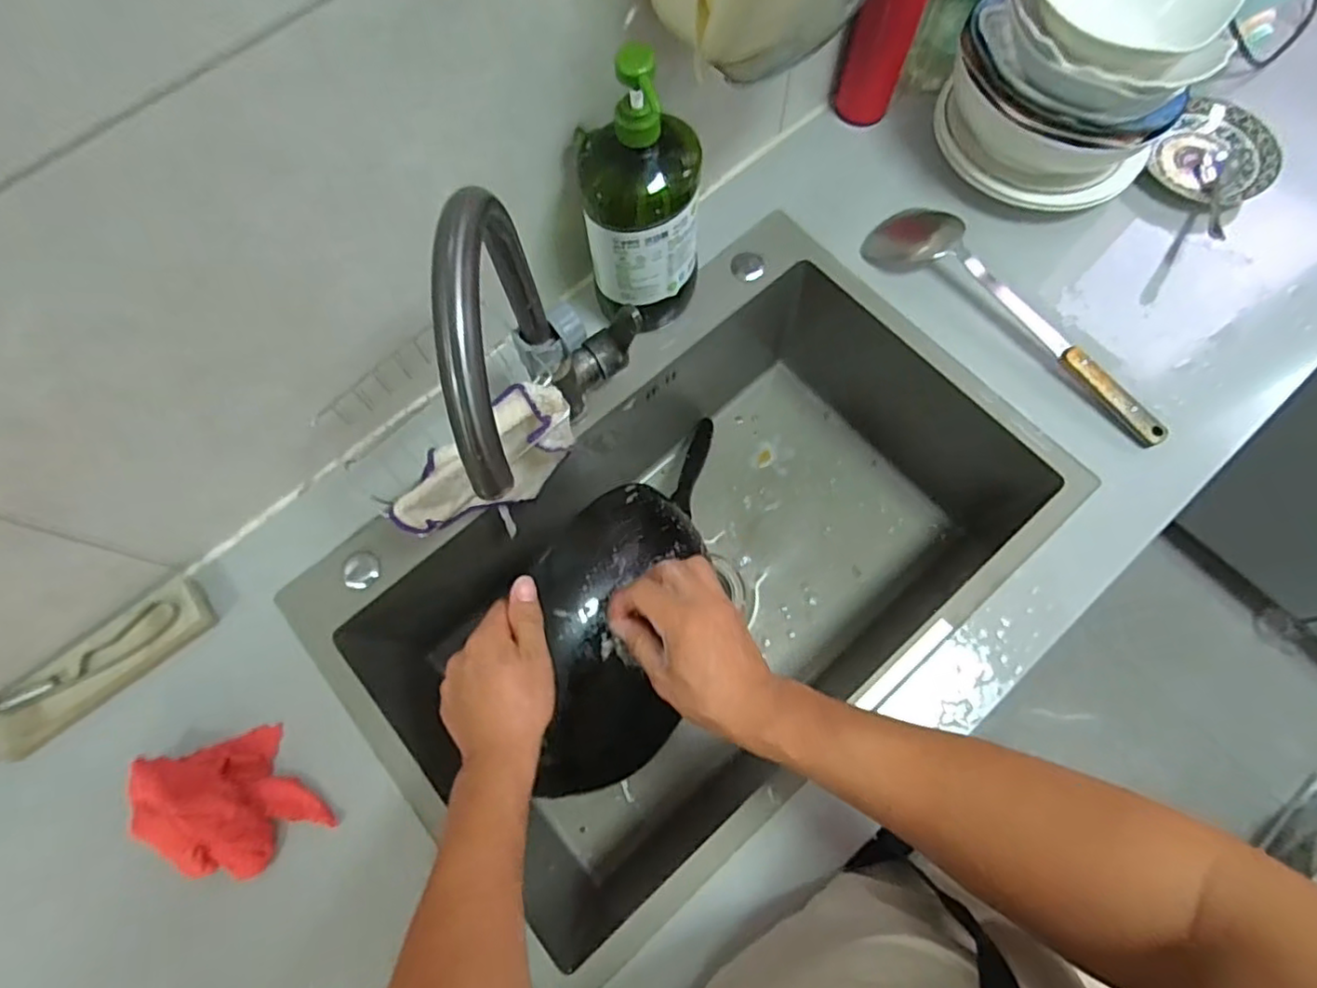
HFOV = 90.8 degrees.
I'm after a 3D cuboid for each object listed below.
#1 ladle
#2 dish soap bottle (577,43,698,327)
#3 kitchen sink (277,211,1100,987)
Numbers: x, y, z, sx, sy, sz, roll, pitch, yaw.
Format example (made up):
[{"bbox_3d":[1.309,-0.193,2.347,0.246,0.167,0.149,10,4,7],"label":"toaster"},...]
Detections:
[{"bbox_3d":[0.383,-0.197,0.685,0.357,0.038,0.092,42,78,14],"label":"ladle"},{"bbox_3d":[-0.015,-0.255,0.588,0.103,0.271,0.077,-4,72,0],"label":"dish soap bottle"},{"bbox_3d":[0.038,0.082,0.731,0.664,0.227,0.435,-40,75,-11],"label":"kitchen sink"}]

